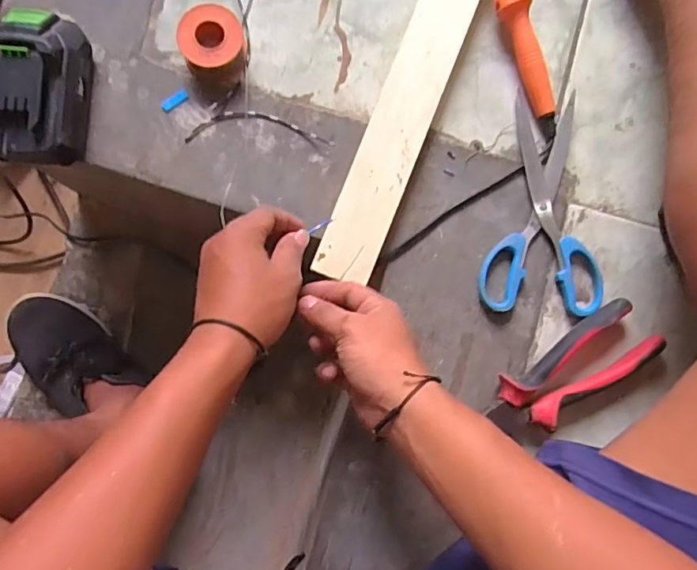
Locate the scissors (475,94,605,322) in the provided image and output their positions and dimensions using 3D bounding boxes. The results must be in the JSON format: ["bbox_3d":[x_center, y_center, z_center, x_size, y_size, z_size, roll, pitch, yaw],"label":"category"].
[{"bbox_3d":[0.169,-0.073,0.487,0.104,0.013,0.193,1,85,-1],"label":"scissors"}]

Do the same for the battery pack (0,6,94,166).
[{"bbox_3d":[-0.266,-0.169,0.465,0.078,0.053,0.127,3,85,-1],"label":"battery pack"}]

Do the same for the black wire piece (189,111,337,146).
[{"bbox_3d":[-0.079,-0.141,0.490,0.130,0.005,0.029,1,85,-1],"label":"black wire piece"}]

